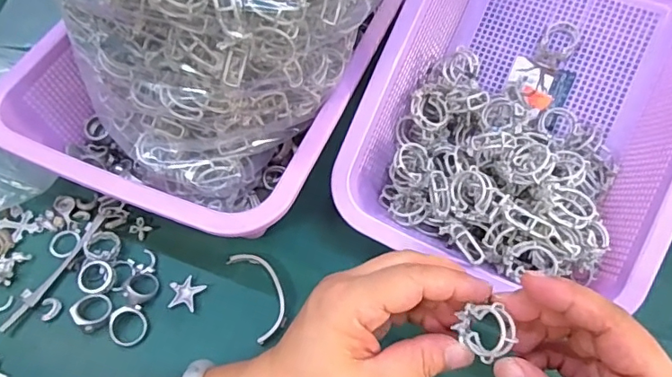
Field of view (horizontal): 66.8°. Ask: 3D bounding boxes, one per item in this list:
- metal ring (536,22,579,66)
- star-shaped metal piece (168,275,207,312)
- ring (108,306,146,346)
[{"bbox_3d":[0.162,-0.106,0.372,0.023,0.005,0.033,29,86,16],"label":"metal ring"},{"bbox_3d":[-0.104,0.071,0.348,0.023,0.004,0.024,18,61,11],"label":"star-shaped metal piece"},{"bbox_3d":[-0.137,0.090,0.335,0.023,0.006,0.025,0,60,1],"label":"ring"}]

